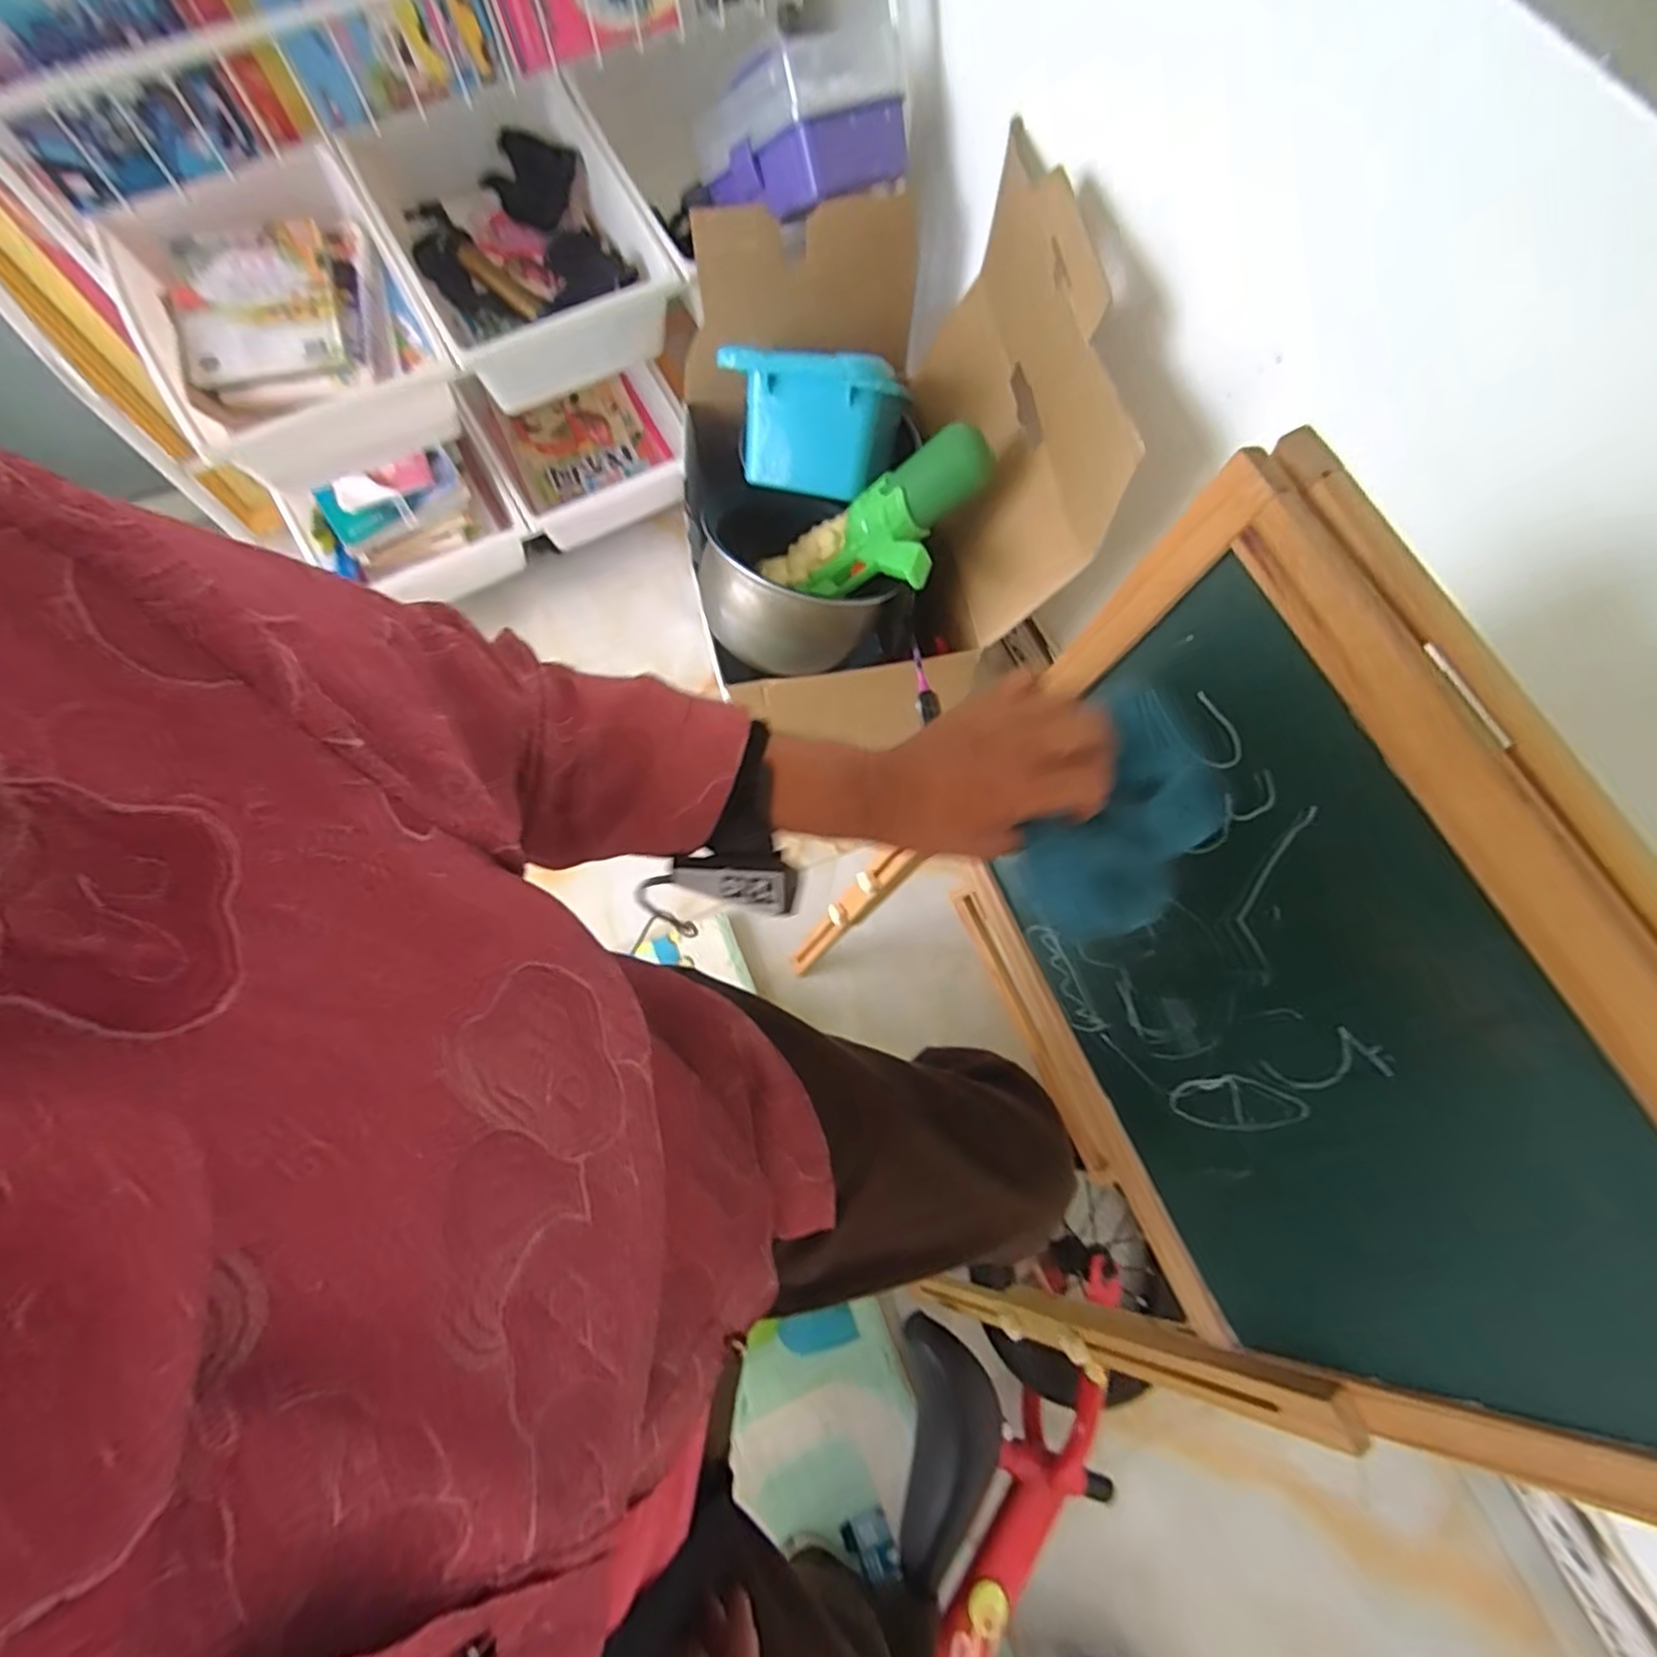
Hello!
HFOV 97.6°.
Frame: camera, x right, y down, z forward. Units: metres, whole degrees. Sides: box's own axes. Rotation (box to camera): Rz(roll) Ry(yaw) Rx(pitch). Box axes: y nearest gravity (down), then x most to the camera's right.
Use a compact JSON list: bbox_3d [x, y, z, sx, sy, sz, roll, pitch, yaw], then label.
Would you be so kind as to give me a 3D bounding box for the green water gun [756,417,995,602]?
[{"bbox_3d":[0.062,-0.326,0.835,0.289,0.051,0.153,-25,72,23],"label":"green water gun"}]

